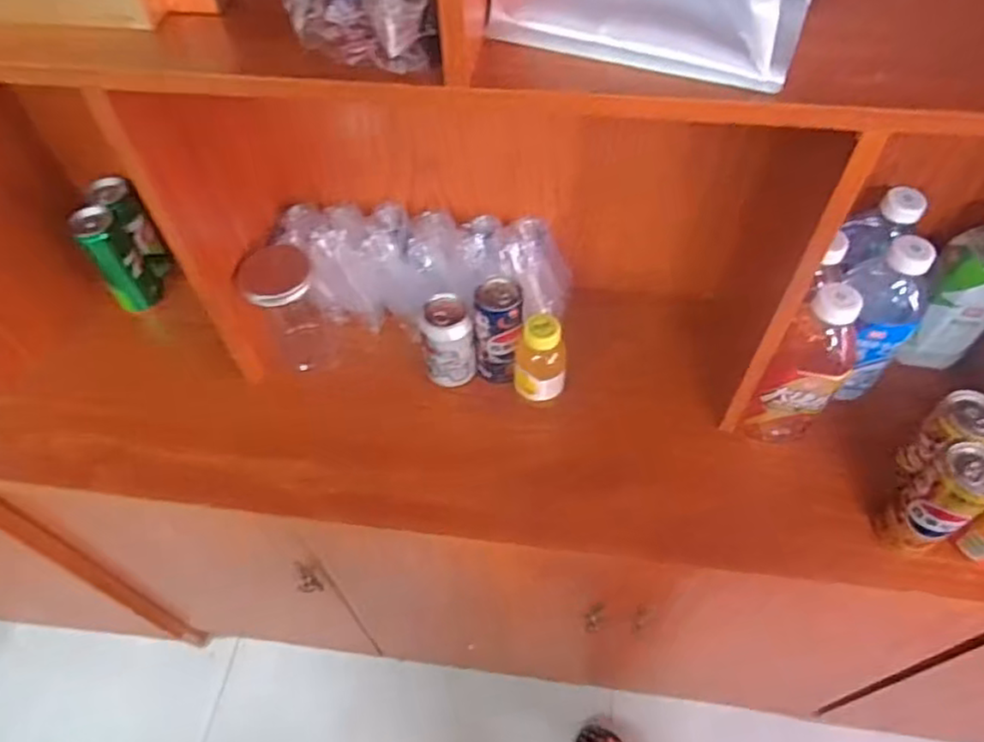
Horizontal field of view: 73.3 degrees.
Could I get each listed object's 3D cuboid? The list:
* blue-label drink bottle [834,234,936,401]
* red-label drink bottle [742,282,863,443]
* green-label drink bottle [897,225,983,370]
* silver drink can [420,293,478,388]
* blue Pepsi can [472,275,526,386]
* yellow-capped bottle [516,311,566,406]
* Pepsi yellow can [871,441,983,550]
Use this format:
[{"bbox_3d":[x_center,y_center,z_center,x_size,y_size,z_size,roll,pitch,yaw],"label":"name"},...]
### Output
[{"bbox_3d":[0.412,-0.060,0.710,0.079,0.197,0.070,24,59,17],"label":"blue-label drink bottle"},{"bbox_3d":[0.318,0.005,0.675,0.065,0.196,0.061,39,64,25],"label":"red-label drink bottle"},{"bbox_3d":[0.525,-0.086,0.734,0.062,0.200,0.080,-36,62,-22],"label":"green-label drink bottle"},{"bbox_3d":[-0.052,-0.033,0.788,0.060,0.112,0.055,-1,55,1],"label":"silver drink can"},{"bbox_3d":[0.008,-0.047,0.773,0.053,0.126,0.067,-6,55,-3],"label":"blue Pepsi can"},{"bbox_3d":[0.057,-0.011,0.761,0.057,0.108,0.052,2,55,3],"label":"yellow-capped bottle"},{"bbox_3d":[0.430,0.125,0.637,0.058,0.126,0.054,-1,55,1],"label":"Pepsi yellow can"}]

